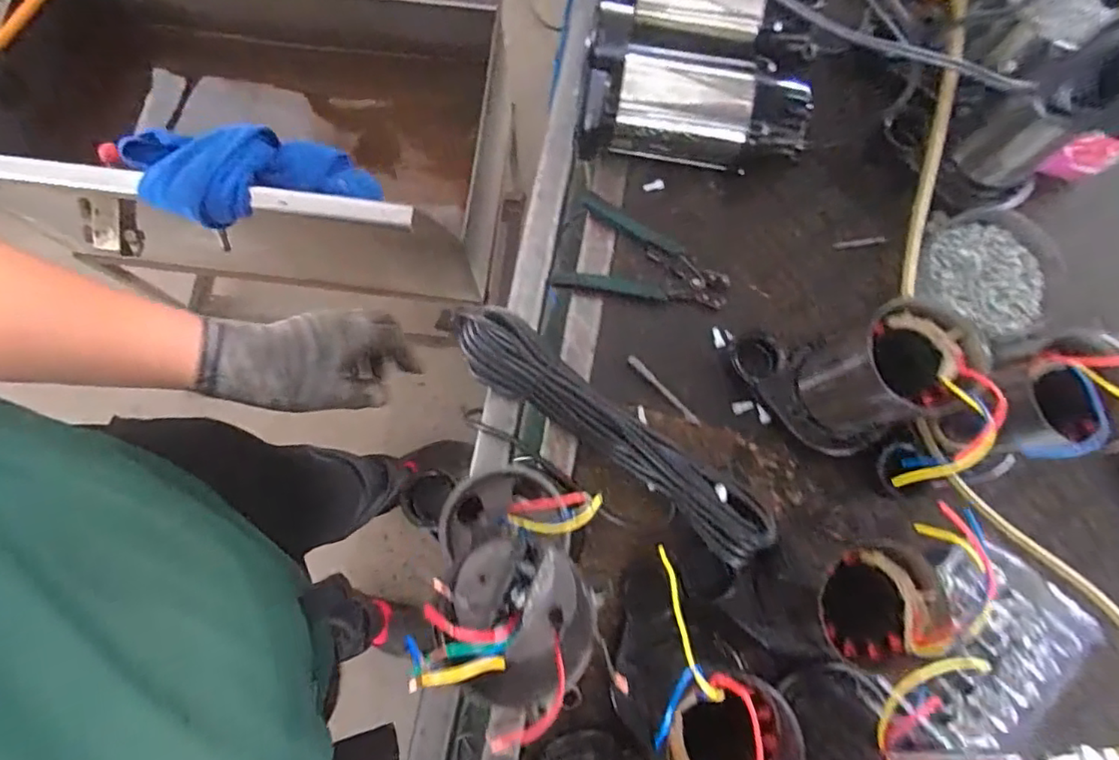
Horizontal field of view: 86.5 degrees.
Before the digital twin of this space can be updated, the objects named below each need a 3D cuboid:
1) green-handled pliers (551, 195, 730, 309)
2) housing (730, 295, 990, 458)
[{"bbox_3d":[0.095,-0.123,0.646,0.176,0.019,0.112,21,78,5],"label":"green-handled pliers"},{"bbox_3d":[0.258,-0.001,0.535,0.156,0.182,0.117,0,77,0],"label":"housing"}]

